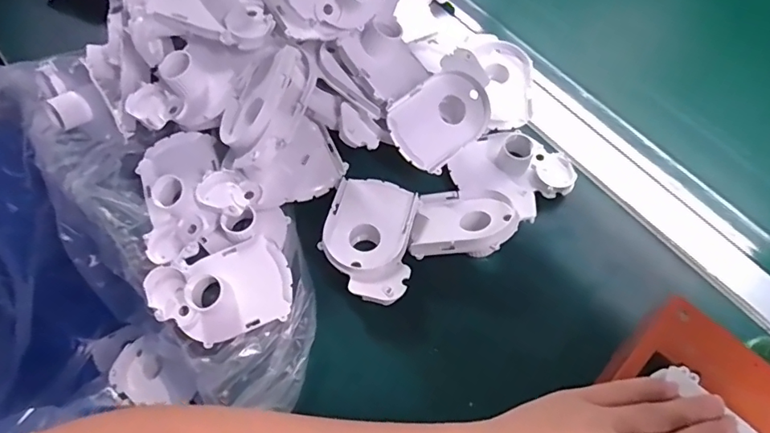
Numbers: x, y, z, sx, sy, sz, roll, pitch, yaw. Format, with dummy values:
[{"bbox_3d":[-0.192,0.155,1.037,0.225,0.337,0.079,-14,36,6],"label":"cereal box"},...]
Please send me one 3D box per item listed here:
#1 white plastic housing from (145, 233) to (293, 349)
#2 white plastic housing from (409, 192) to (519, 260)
[{"bbox_3d":[-0.121,0.054,0.368,0.100,0.027,0.064,-17,64,-9],"label":"white plastic housing"},{"bbox_3d":[0.060,0.001,0.387,0.076,0.025,0.062,2,62,0],"label":"white plastic housing"}]

